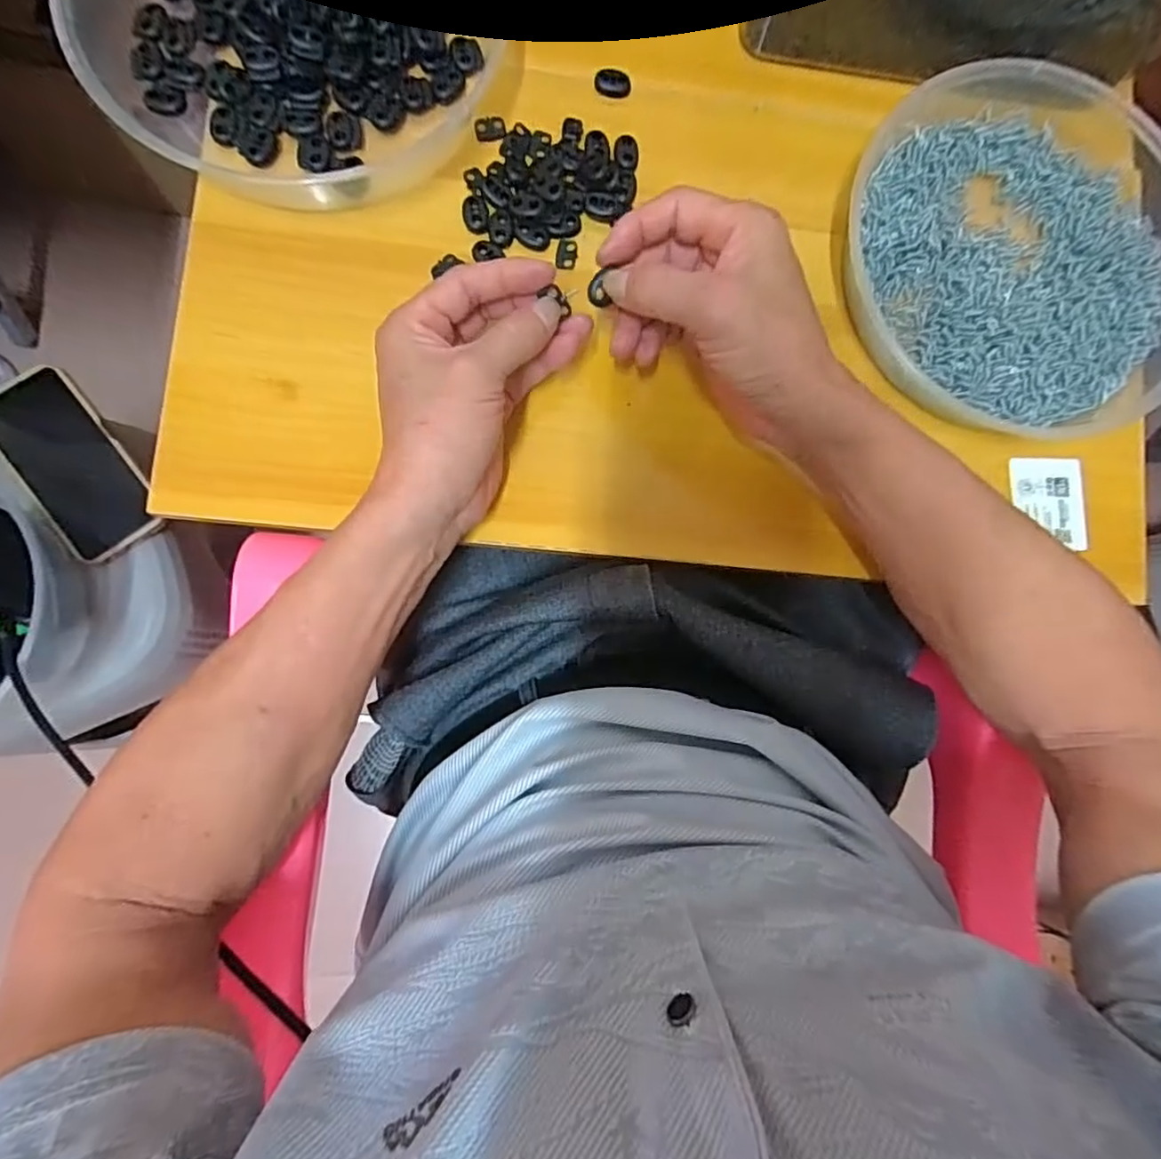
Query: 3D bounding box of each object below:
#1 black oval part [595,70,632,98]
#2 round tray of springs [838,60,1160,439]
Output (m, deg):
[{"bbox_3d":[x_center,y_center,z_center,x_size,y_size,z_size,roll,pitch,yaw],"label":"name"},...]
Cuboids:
[{"bbox_3d":[0.020,-0.307,0.371,0.022,0.008,0.011,3,85,-6],"label":"black oval part"},{"bbox_3d":[0.277,-0.207,0.369,0.219,0.042,0.220,1,85,-6],"label":"round tray of springs"}]

